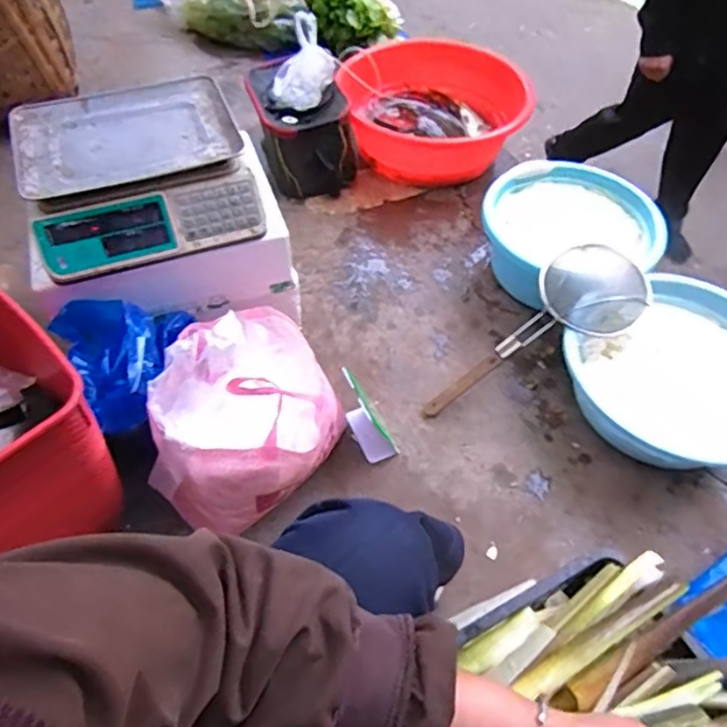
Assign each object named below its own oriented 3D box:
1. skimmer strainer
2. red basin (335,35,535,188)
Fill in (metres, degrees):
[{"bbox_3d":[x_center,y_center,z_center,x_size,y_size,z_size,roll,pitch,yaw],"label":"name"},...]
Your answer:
[{"bbox_3d":[0.295,-0.048,1.041,0.452,0.089,0.156,-37,61,1],"label":"skimmer strainer"},{"bbox_3d":[0.166,-0.633,1.470,0.416,0.213,0.399,0,55,-1],"label":"red basin"}]

